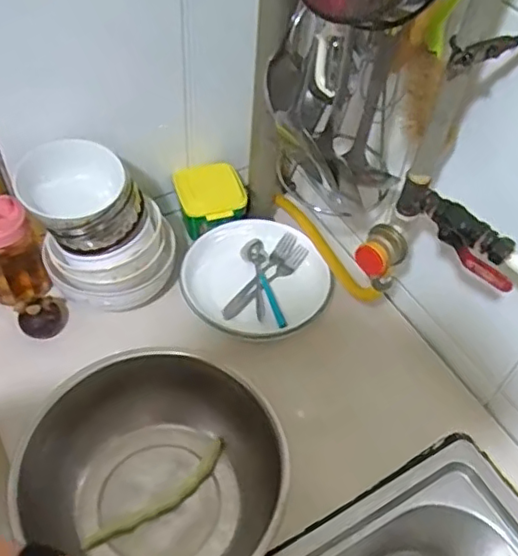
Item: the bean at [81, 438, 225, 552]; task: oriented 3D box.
[{"bbox_3d":[-0.107,0.247,0.679,0.186,0.016,0.028,-33,60,-27],"label":"bean"}]

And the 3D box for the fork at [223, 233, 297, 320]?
[{"bbox_3d":[0.002,-0.006,0.858,0.024,0.019,0.161,29,55,18],"label":"fork"}]

